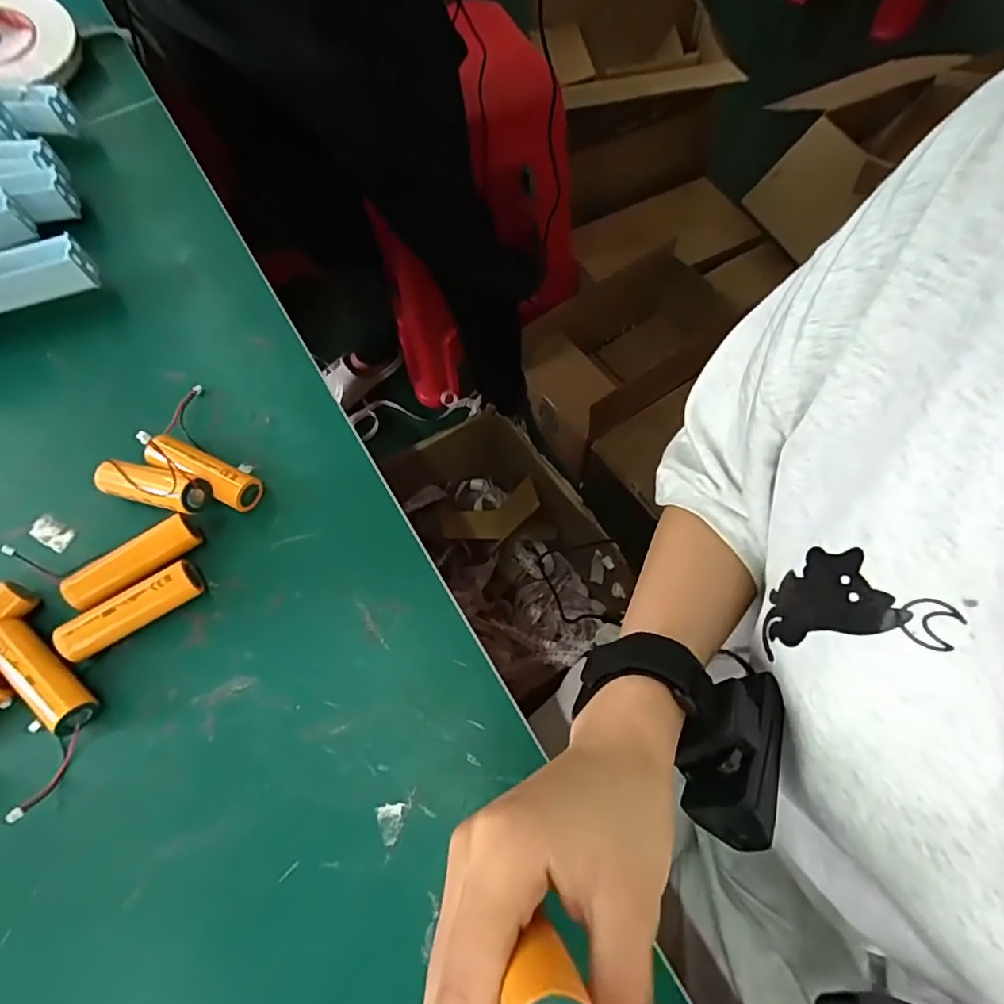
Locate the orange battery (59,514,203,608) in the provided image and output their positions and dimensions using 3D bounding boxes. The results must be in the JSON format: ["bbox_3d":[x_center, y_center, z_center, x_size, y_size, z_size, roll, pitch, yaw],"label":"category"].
[{"bbox_3d":[-0.210,0.036,0.320,0.070,0.020,0.023,-38,71,-15],"label":"orange battery"}]

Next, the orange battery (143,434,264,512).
[{"bbox_3d":[-0.182,-0.016,0.343,0.074,0.022,0.022,23,68,11],"label":"orange battery"}]

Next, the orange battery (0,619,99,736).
[{"bbox_3d":[-0.245,0.092,0.298,0.072,0.022,0.021,35,71,15],"label":"orange battery"}]

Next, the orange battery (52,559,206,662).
[{"bbox_3d":[-0.202,0.061,0.307,0.073,0.024,0.020,-30,69,-12],"label":"orange battery"}]

